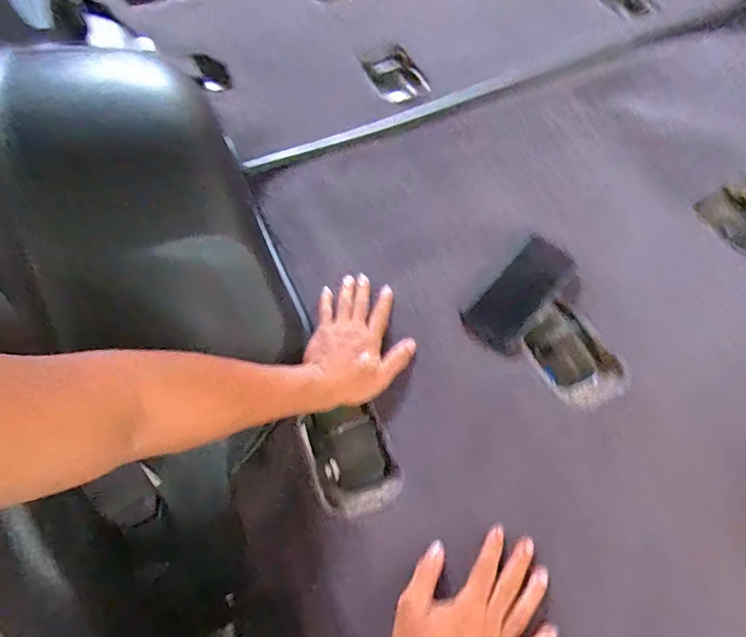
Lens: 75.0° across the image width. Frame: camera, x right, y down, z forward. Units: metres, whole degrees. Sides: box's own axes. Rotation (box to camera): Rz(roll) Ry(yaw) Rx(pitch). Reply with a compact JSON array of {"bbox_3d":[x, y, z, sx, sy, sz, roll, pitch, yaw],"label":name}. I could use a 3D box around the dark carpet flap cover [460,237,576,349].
[{"bbox_3d":[0.183,-0.031,0.611,0.151,0.018,0.070,-46,65,-5],"label":"dark carpet flap cover"}]

